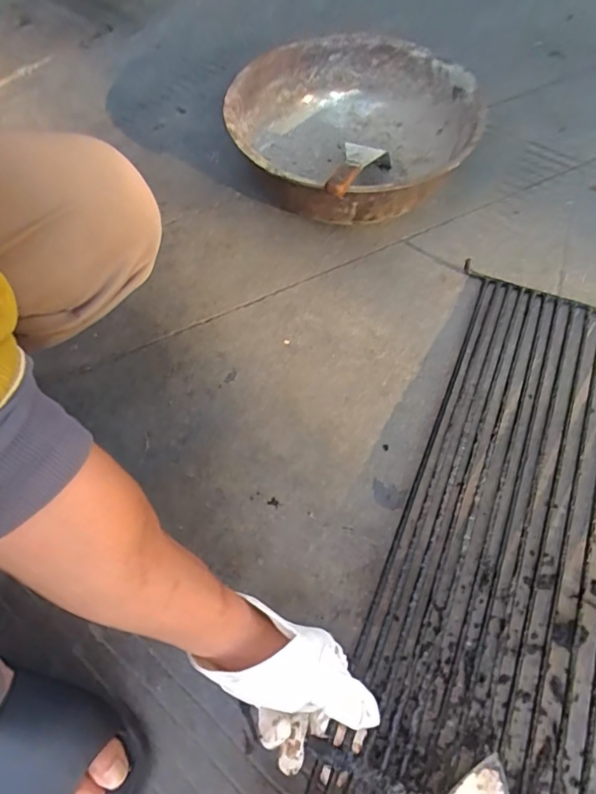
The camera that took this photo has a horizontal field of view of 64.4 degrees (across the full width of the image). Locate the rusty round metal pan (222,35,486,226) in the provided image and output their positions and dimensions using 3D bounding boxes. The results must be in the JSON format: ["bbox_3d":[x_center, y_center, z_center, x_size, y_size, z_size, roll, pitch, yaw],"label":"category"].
[{"bbox_3d":[0.080,-0.435,0.773,0.376,0.148,0.404,-1,62,2],"label":"rusty round metal pan"}]

